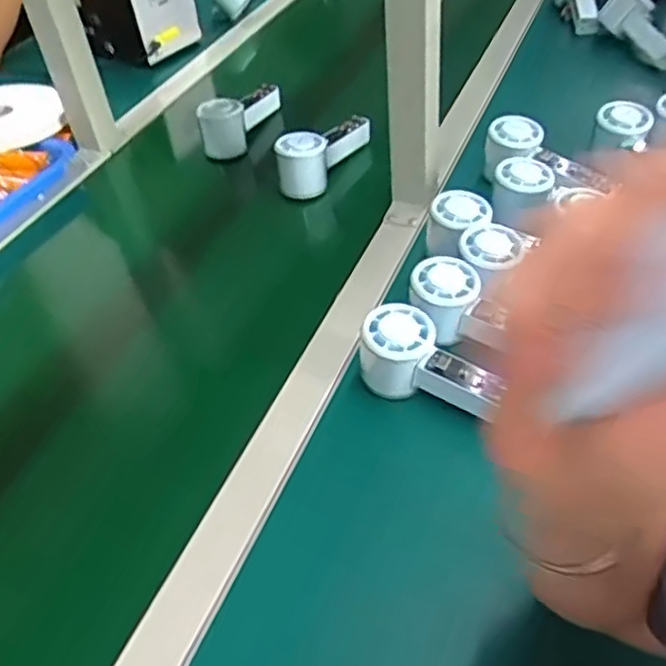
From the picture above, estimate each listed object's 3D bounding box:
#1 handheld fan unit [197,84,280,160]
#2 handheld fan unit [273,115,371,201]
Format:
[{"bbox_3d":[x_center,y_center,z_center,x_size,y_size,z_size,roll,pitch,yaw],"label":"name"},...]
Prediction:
[{"bbox_3d":[-0.117,-0.287,0.901,0.053,0.071,0.138,18,49,24],"label":"handheld fan unit"},{"bbox_3d":[-0.013,-0.225,0.833,0.059,0.061,0.157,18,49,24],"label":"handheld fan unit"}]

